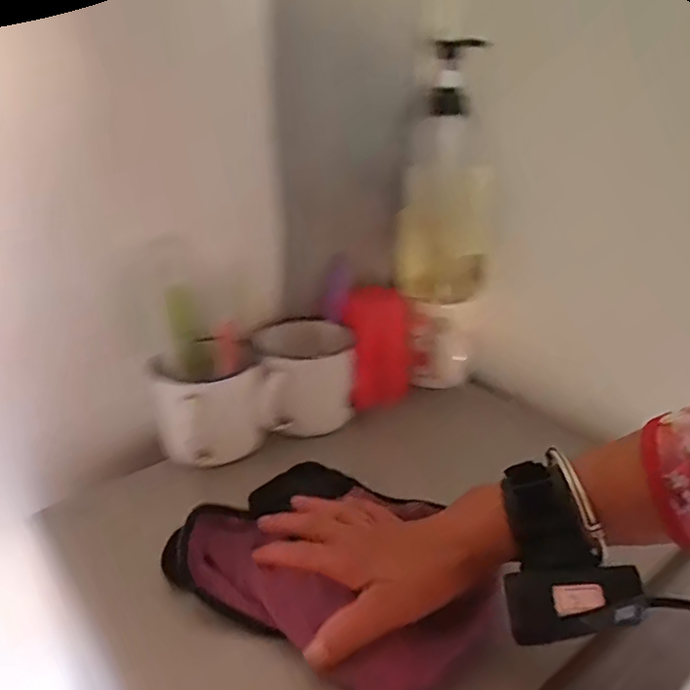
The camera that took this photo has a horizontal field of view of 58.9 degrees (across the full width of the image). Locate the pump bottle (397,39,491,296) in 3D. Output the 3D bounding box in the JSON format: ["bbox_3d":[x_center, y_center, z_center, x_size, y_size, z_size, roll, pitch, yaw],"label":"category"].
[{"bbox_3d":[0.102,-0.161,0.600,0.084,0.225,0.082,1,29,-2],"label":"pump bottle"}]

